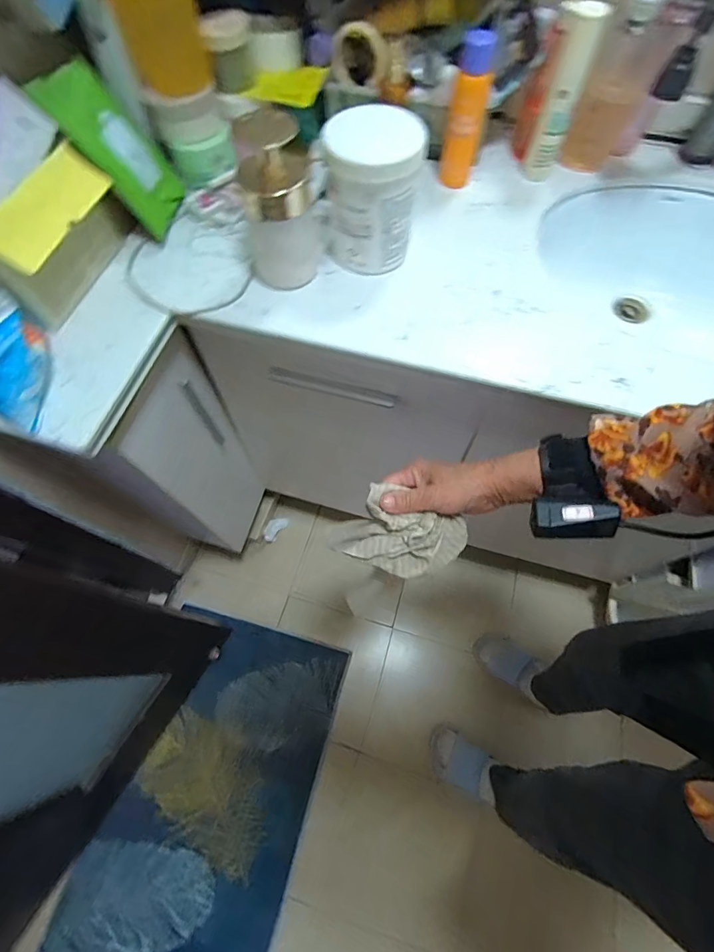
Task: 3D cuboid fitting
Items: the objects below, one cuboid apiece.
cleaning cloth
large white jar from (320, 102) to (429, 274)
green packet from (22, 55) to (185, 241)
[{"bbox_3d":[0.042,0.058,0.448,0.135,0.058,0.067,13,62,11],"label":"cleaning cloth"},{"bbox_3d":[0.020,-0.336,0.517,0.116,0.140,0.101,-13,68,-5],"label":"large white jar"},{"bbox_3d":[-0.291,-0.409,0.533,0.030,0.173,0.124,-12,58,25],"label":"green packet"}]

